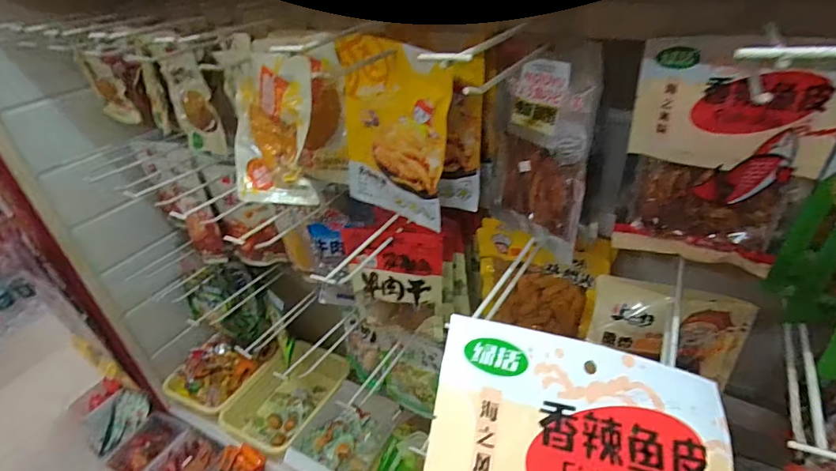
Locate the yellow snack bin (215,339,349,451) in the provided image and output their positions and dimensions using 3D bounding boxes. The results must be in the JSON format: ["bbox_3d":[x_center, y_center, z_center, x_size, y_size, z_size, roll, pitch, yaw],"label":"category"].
[{"bbox_3d":[-0.411,0.512,1.404,0.275,0.112,0.344,13,39,24],"label":"yellow snack bin"}]

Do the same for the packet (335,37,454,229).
[{"bbox_3d":[-0.032,-0.133,0.607,0.177,0.243,0.028,23,44,34],"label":"packet"}]

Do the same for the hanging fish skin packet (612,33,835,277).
[{"bbox_3d":[0.309,-0.076,0.458,0.171,0.239,0.030,18,41,29],"label":"hanging fish skin packet"}]

